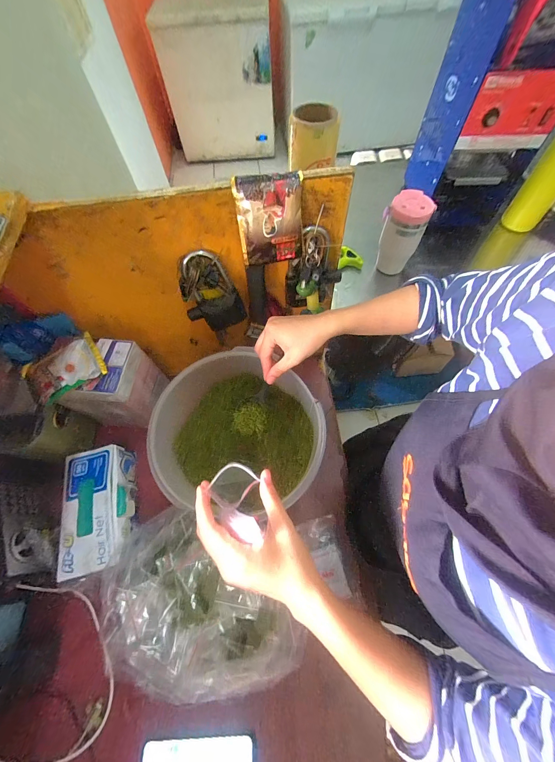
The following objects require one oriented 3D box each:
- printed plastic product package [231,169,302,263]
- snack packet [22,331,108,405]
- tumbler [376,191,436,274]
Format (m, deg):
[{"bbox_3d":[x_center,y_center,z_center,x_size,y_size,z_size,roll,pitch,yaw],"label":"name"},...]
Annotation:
[{"bbox_3d":[-0.011,-0.210,0.379,0.082,0.102,0.015,-4,41,-1],"label":"printed plastic product package"},{"bbox_3d":[-0.360,-0.019,0.481,0.124,0.020,0.092,-30,66,-12],"label":"snack packet"},{"bbox_3d":[0.297,-0.352,0.697,0.094,0.164,0.088,-1,63,2],"label":"tumbler"}]

